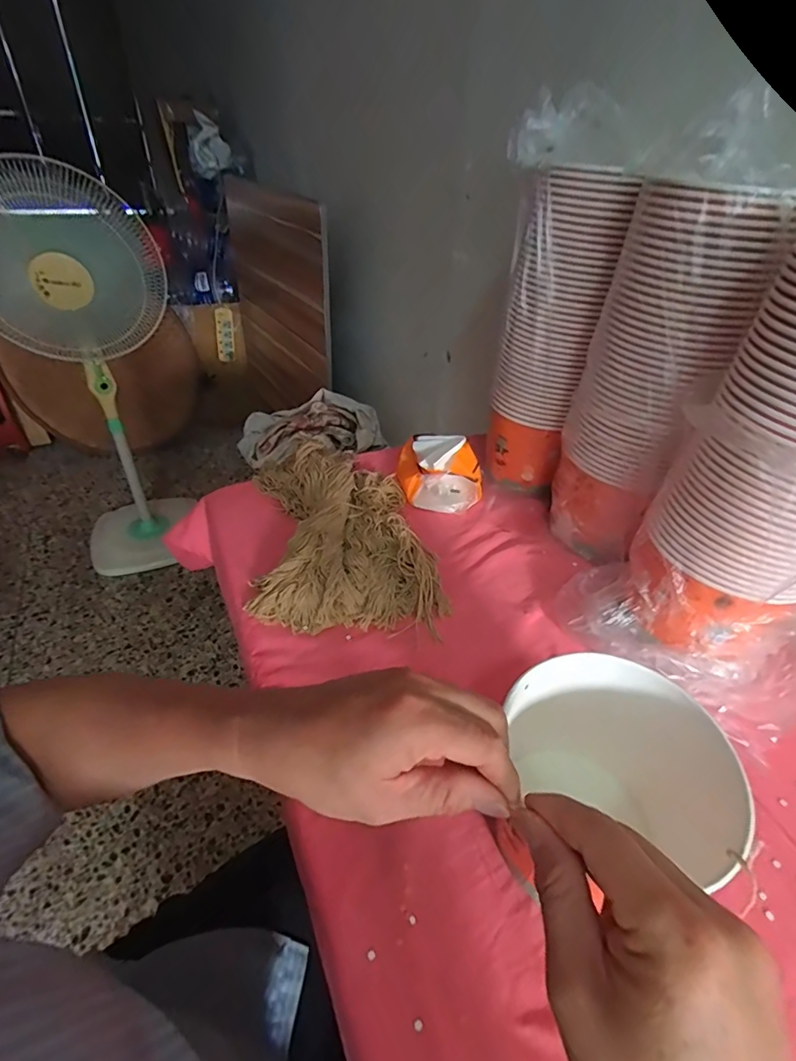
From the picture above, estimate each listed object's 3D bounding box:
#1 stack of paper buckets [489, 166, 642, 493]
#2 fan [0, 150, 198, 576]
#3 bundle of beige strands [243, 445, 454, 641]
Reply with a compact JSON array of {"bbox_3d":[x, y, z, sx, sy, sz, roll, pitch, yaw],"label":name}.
[{"bbox_3d":[0.194,-0.232,0.678,0.098,0.417,0.106,0,40,-4],"label":"stack of paper buckets"},{"bbox_3d":[-0.858,-0.405,1.431,0.433,1.079,0.483,-25,48,-30],"label":"fan"},{"bbox_3d":[-0.081,-0.012,0.674,0.232,0.058,0.349,-4,41,-8],"label":"bundle of beige strands"}]

